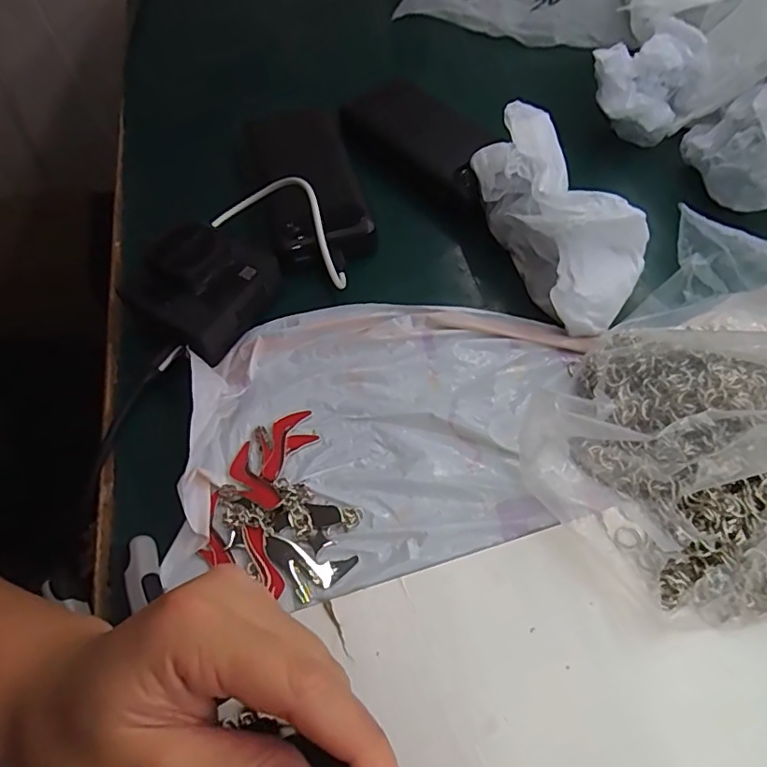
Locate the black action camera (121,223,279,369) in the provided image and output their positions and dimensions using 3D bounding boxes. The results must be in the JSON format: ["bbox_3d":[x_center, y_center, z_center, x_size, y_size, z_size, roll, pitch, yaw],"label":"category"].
[{"bbox_3d":[-0.112,-0.064,0.342,0.068,0.046,0.079,34,67,20],"label":"black action camera"}]

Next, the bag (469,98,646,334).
[{"bbox_3d":[0.111,-0.106,0.340,0.068,0.069,0.146,-19,60,-8],"label":"bag"}]

